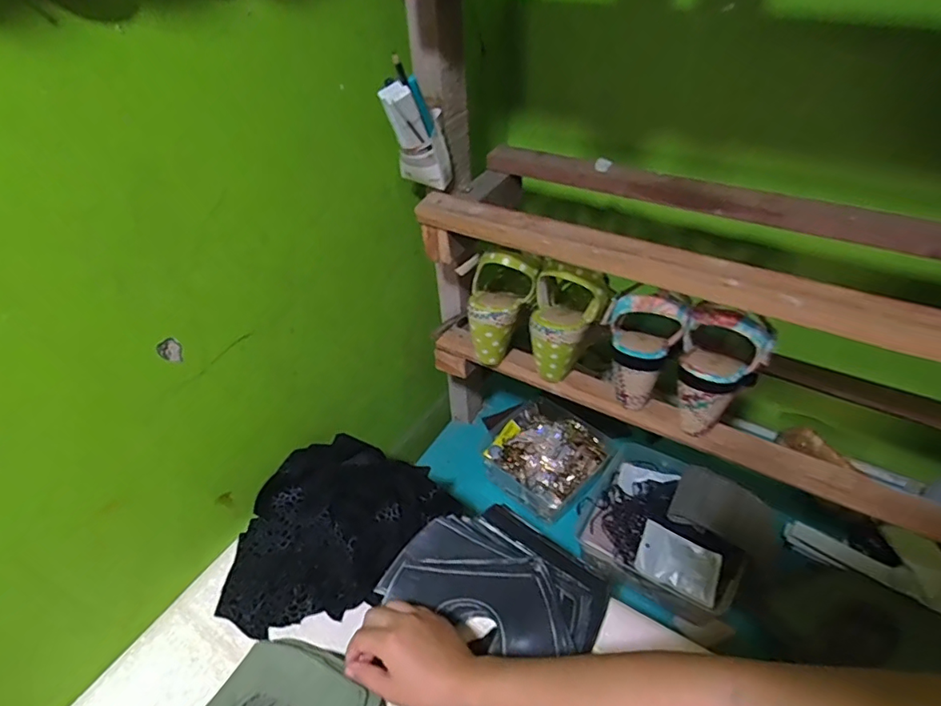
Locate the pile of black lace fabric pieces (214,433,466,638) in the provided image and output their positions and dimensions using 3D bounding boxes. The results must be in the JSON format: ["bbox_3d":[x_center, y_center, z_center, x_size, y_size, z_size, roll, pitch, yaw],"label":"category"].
[{"bbox_3d":[-0.166,0.201,0.599,0.195,0.061,0.230,26,49,28],"label":"pile of black lace fabric pieces"}]

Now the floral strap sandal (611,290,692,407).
[{"bbox_3d":[0.188,-0.011,0.579,0.078,0.130,0.087,17,45,20],"label":"floral strap sandal"}]

